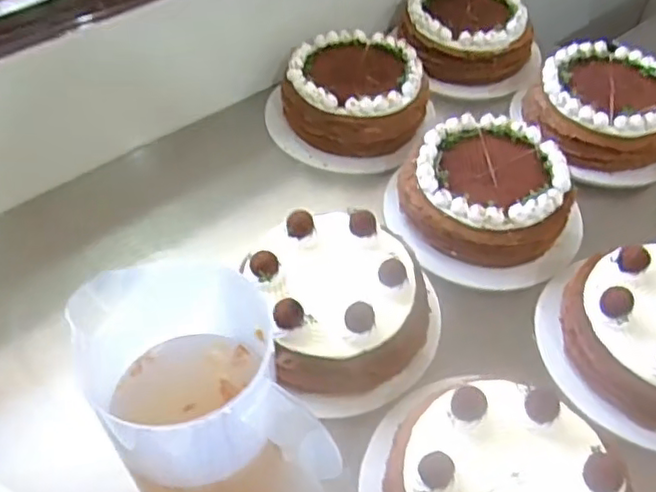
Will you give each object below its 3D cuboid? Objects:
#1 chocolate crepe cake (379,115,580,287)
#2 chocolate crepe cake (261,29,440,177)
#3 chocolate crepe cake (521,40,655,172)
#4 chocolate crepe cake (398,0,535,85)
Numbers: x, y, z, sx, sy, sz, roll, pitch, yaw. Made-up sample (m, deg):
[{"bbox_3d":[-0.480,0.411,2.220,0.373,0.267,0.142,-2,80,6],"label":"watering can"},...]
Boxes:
[{"bbox_3d":[0.173,-0.046,0.685,0.168,0.086,0.179,0,50,0],"label":"chocolate crepe cake"},{"bbox_3d":[0.026,-0.181,0.782,0.196,0.072,0.183,0,50,0],"label":"chocolate crepe cake"},{"bbox_3d":[0.335,-0.171,0.772,0.163,0.058,0.172,-5,51,-5],"label":"chocolate crepe cake"},{"bbox_3d":[0.190,-0.301,0.884,0.189,0.063,0.163,14,52,10],"label":"chocolate crepe cake"}]

